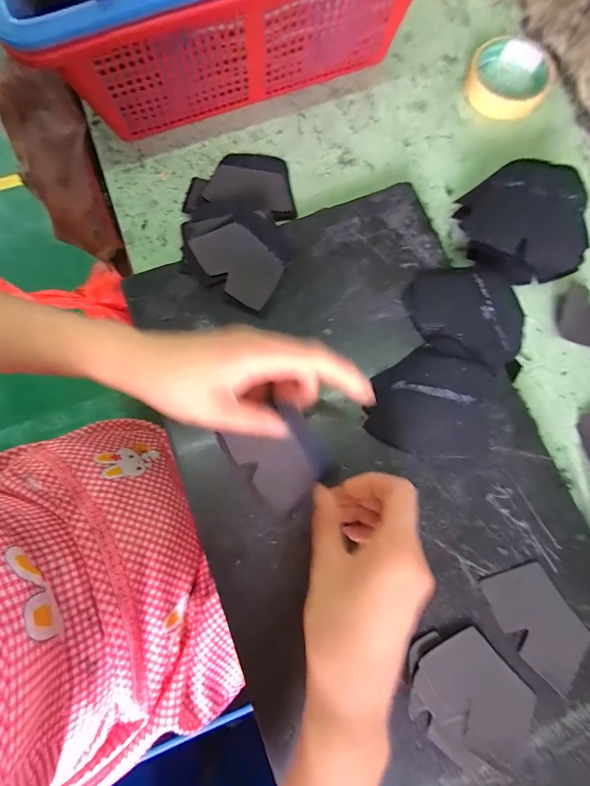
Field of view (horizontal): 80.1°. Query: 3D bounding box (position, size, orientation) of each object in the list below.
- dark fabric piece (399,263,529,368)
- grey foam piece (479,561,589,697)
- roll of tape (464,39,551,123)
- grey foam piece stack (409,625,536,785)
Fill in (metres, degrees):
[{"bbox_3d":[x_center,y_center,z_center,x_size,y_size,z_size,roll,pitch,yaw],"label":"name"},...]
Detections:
[{"bbox_3d":[0.154,-0.076,0.314,0.106,0.010,0.085,27,80,5],"label":"dark fabric piece"},{"bbox_3d":[0.189,0.177,0.272,0.053,0.007,0.088,-33,81,-6],"label":"grey foam piece"},{"bbox_3d":[0.237,-0.351,0.393,0.088,0.023,0.088,0,79,0],"label":"roll of tape"},{"bbox_3d":[0.130,0.228,0.259,0.075,0.013,0.102,-42,82,-8],"label":"grey foam piece stack"}]

